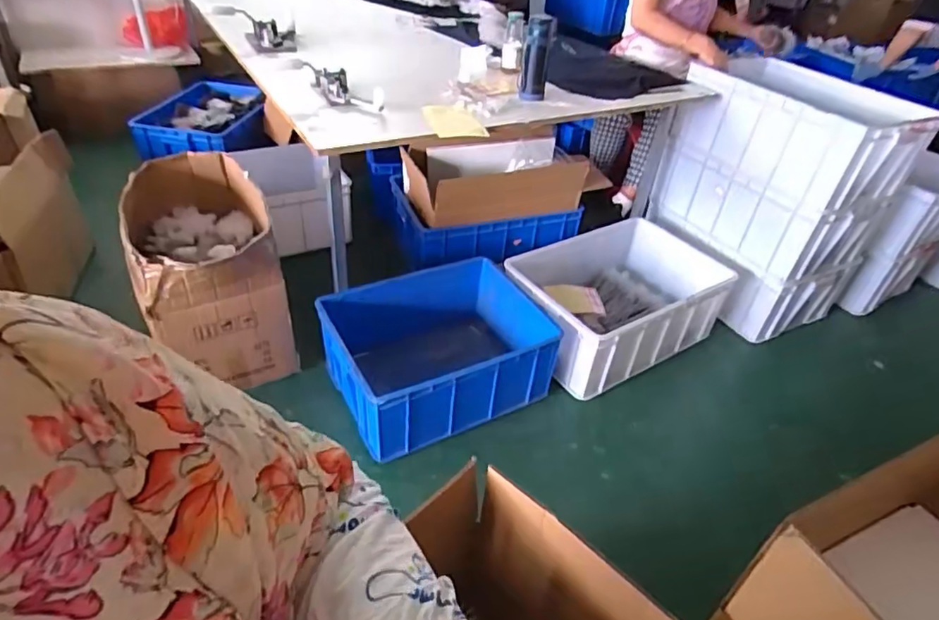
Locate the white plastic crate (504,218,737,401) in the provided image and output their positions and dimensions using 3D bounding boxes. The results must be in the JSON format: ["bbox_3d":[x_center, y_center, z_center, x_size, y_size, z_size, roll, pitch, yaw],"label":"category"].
[{"bbox_3d":[0.451,-0.050,1.763,0.660,0.222,0.469,-19,44,-29],"label":"white plastic crate"}]

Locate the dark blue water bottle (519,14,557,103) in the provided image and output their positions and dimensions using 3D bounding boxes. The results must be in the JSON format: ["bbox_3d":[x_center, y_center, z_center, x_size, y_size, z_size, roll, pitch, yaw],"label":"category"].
[{"bbox_3d":[0.172,-0.649,1.442,0.071,0.192,0.059,6,38,1],"label":"dark blue water bottle"}]

